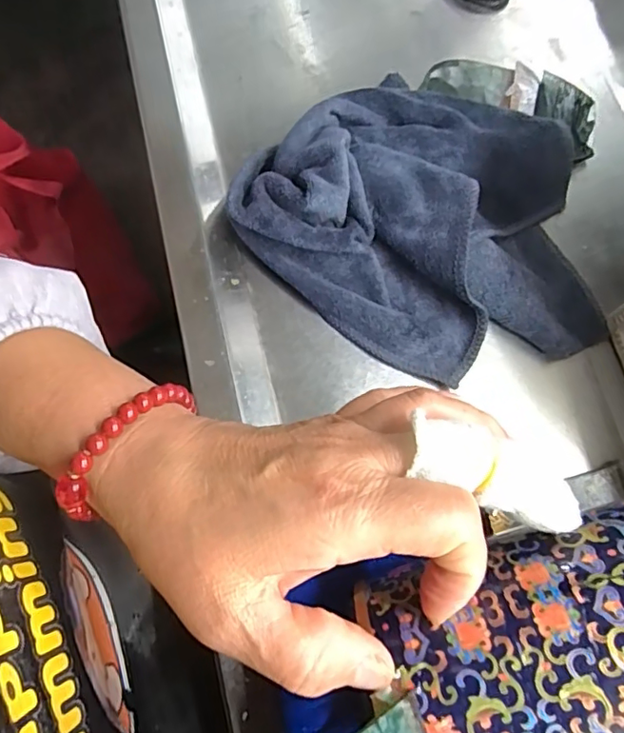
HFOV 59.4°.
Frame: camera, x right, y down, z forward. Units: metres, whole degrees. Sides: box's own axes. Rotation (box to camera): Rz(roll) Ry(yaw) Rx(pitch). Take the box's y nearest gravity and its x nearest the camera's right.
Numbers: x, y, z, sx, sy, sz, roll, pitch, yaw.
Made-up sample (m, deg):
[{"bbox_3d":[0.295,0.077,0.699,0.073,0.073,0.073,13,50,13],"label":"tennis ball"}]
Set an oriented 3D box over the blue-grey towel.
[{"bbox_3d":[0.074,-0.087,0.333,0.234,0.067,0.180,17,75,2],"label":"blue-grey towel"}]

